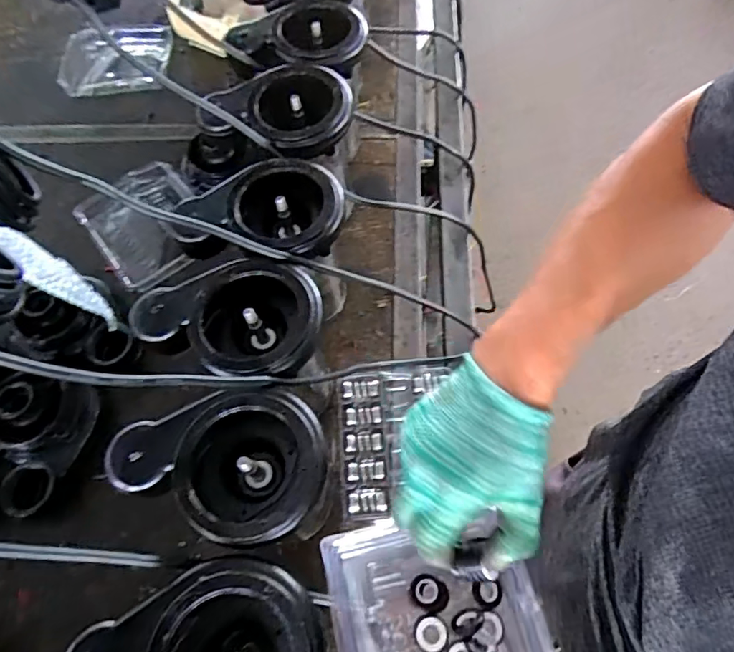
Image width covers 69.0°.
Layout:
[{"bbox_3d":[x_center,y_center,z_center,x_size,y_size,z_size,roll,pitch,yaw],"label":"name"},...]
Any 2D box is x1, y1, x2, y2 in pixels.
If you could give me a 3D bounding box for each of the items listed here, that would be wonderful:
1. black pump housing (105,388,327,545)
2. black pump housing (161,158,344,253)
[{"bbox_3d":[-0.116,0.117,0.426,0.163,0.059,0.111,-8,62,-1],"label":"black pump housing"},{"bbox_3d":[-0.100,-0.112,0.542,0.149,0.056,0.105,9,63,7],"label":"black pump housing"}]

